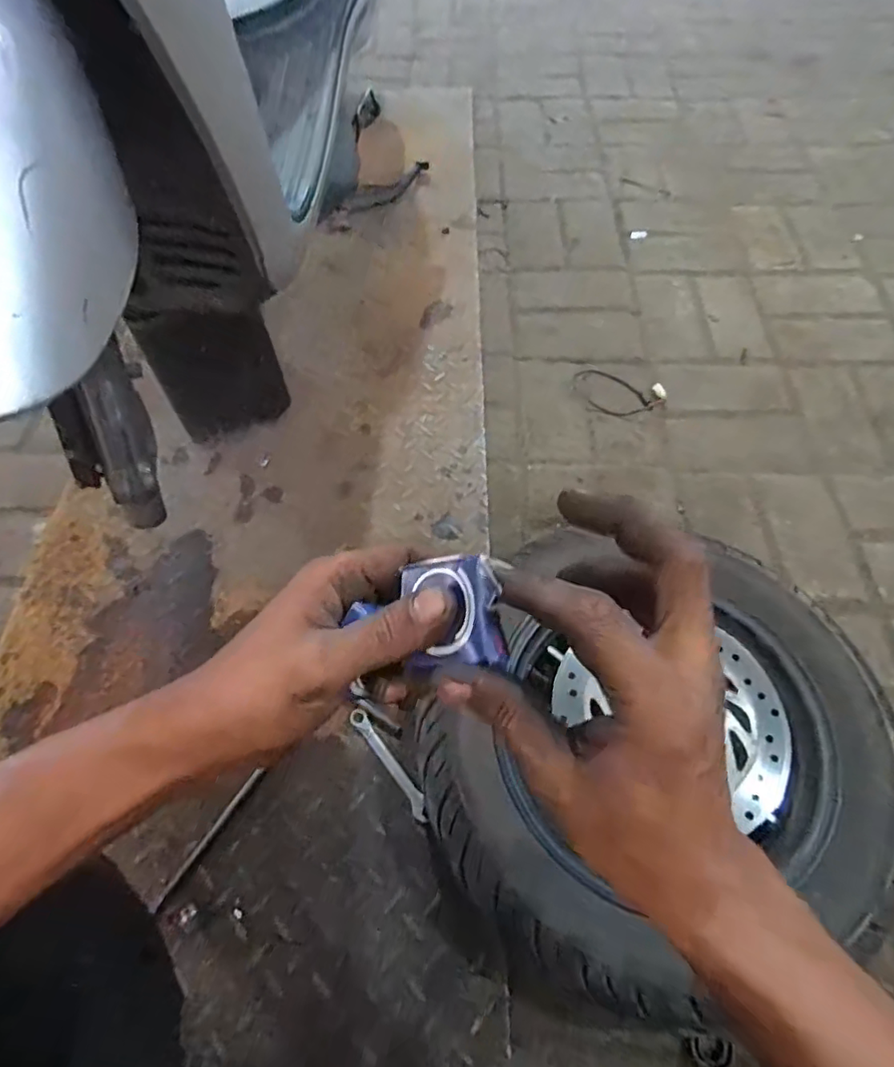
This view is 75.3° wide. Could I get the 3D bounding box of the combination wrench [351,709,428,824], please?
[{"bbox_3d":[-0.061,0.246,0.621,0.019,0.005,0.135,-35,66,-16],"label":"combination wrench"}]

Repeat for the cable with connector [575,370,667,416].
[{"bbox_3d":[0.264,-0.218,0.901,0.140,0.018,0.077,23,64,14],"label":"cable with connector"}]

